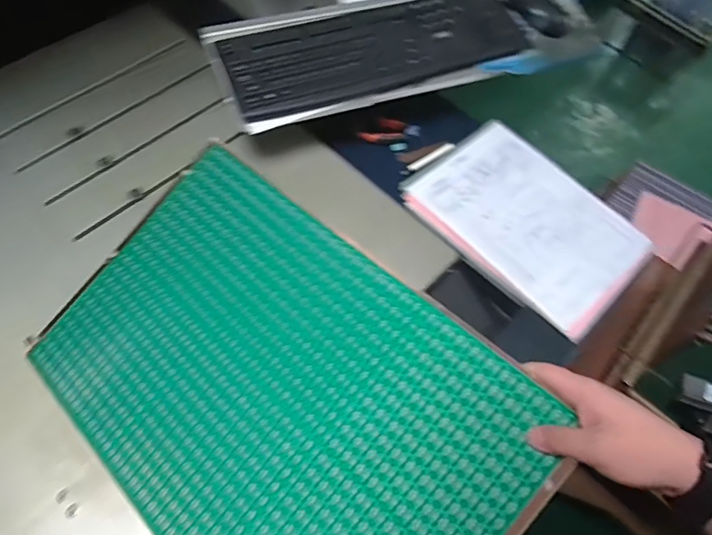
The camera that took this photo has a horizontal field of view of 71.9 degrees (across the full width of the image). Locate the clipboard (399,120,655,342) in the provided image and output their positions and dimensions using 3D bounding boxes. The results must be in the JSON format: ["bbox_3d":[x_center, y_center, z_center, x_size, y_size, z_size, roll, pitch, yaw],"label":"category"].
[{"bbox_3d":[0.241,-0.078,0.712,0.218,0.025,0.325,-39,68,-22],"label":"clipboard"}]

